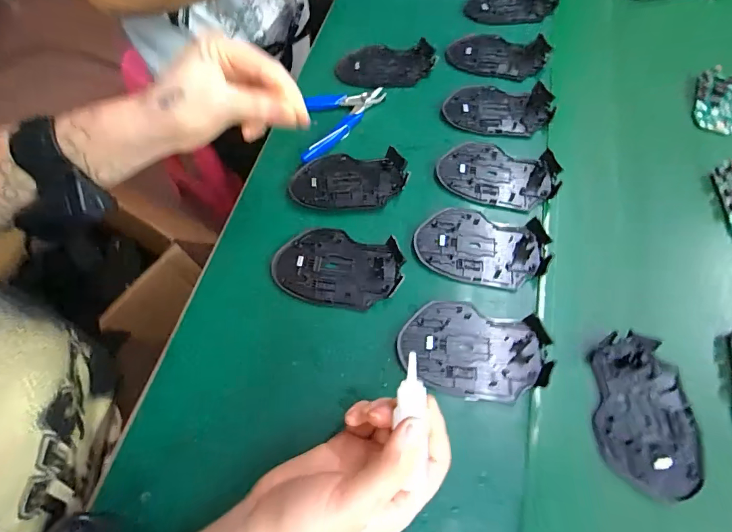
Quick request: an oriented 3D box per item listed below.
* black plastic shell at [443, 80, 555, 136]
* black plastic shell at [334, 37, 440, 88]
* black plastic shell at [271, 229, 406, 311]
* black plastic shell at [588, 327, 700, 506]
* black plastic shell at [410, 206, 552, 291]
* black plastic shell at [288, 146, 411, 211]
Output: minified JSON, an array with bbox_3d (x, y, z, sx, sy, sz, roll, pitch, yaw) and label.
[{"bbox_3d":[0.146,-0.174,0.436,0.113,0.013,0.071,7,63,5],"label":"black plastic shell"},{"bbox_3d":[0.023,-0.243,0.483,0.116,0.020,0.081,8,63,6],"label":"black plastic shell"},{"bbox_3d":[-0.027,0.000,0.356,0.114,0.015,0.071,13,64,8],"label":"black plastic shell"},{"bbox_3d":[0.214,0.110,0.302,0.072,0.008,0.112,8,63,6],"label":"black plastic shell"},{"bbox_3d":[0.105,-0.019,0.359,0.114,0.011,0.072,13,64,8],"label":"black plastic shell"},{"bbox_3d":[-0.018,-0.087,0.399,0.115,0.016,0.067,1,62,2],"label":"black plastic shell"}]

